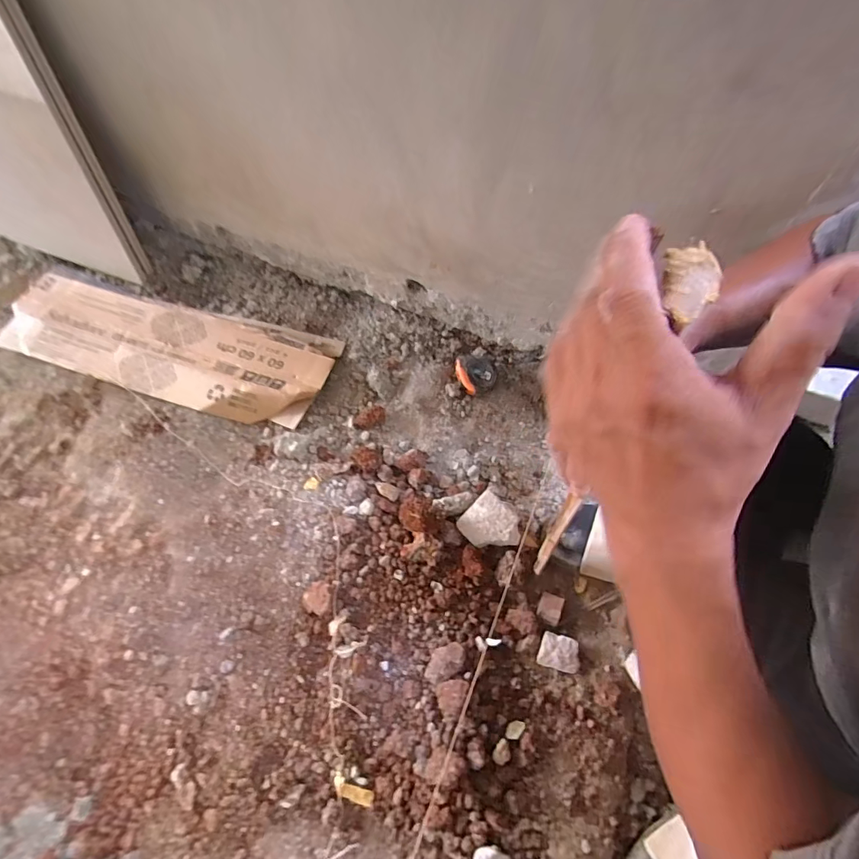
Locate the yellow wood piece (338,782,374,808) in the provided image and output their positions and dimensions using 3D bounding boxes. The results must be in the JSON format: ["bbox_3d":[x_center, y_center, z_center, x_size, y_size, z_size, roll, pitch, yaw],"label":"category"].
[{"bbox_3d":[-0.086,0.425,0.495,0.042,0.004,0.015,13,60,4],"label":"yellow wood piece"}]

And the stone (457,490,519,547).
[{"bbox_3d":[0.094,0.142,0.636,0.079,0.046,0.083,-36,68,-21],"label":"stone"}]

